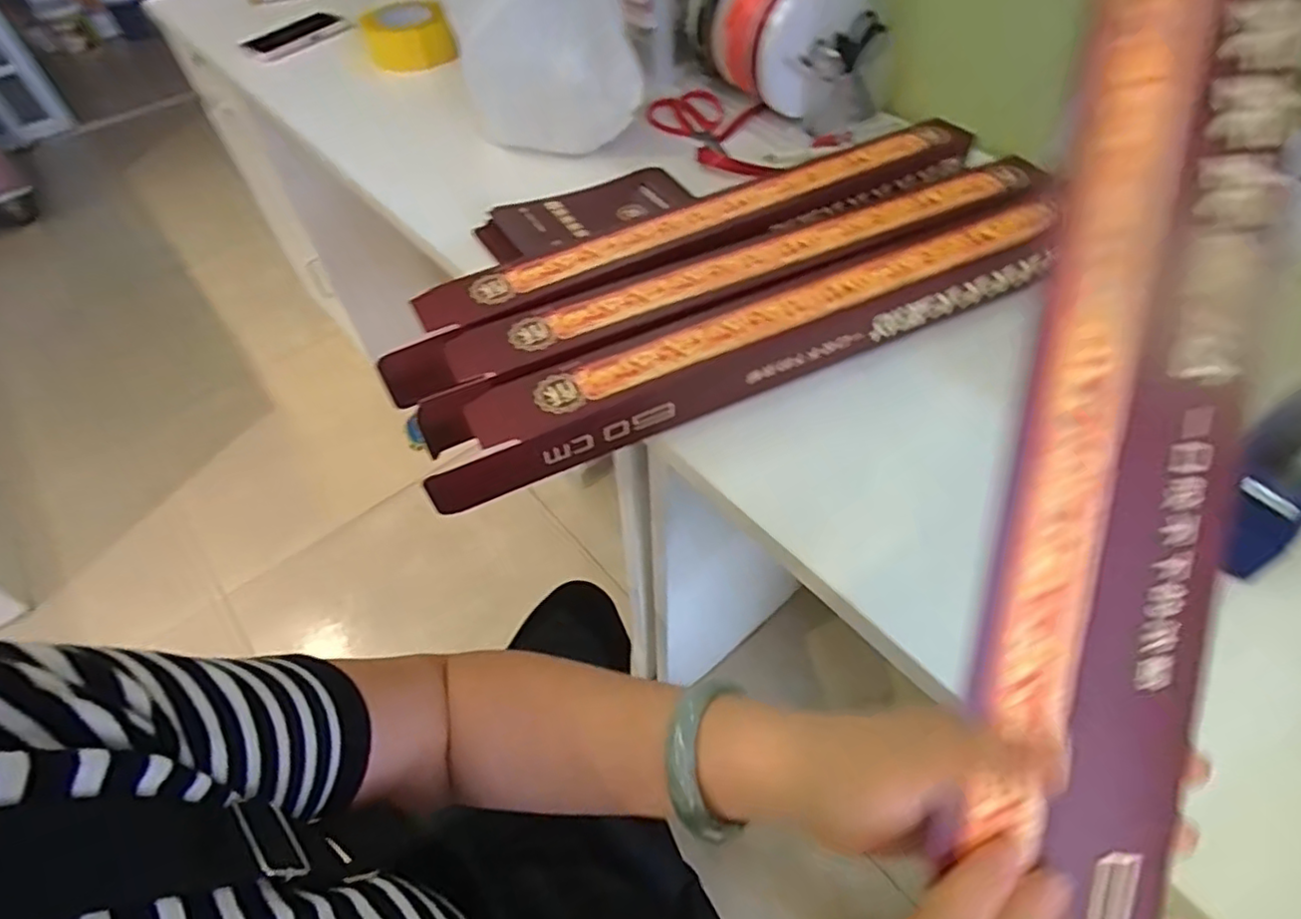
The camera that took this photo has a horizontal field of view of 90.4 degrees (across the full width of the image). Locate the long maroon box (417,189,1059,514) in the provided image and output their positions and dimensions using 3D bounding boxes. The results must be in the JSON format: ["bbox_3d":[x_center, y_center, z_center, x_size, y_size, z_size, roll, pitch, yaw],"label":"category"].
[{"bbox_3d":[0.094,-0.106,0.538,0.577,0.072,0.082,-19,53,-14],"label":"long maroon box"}]

